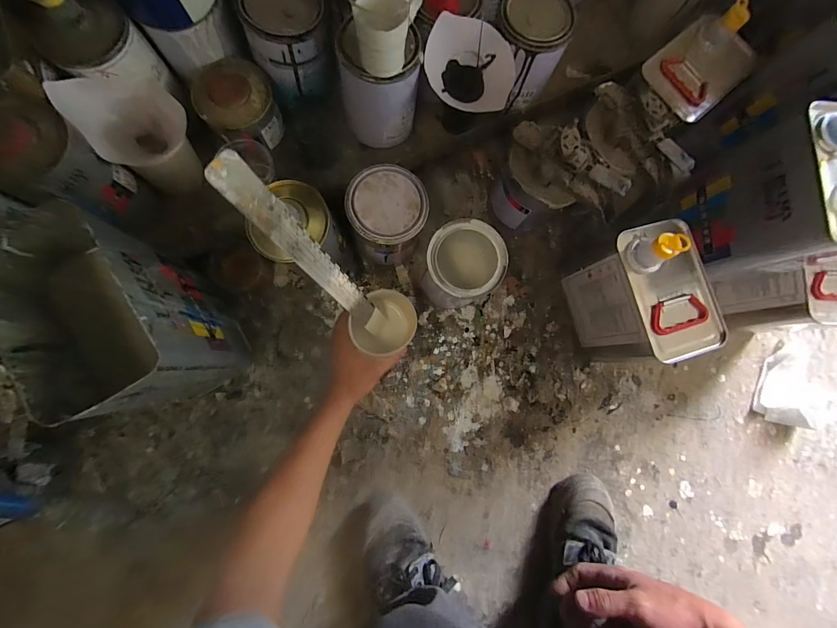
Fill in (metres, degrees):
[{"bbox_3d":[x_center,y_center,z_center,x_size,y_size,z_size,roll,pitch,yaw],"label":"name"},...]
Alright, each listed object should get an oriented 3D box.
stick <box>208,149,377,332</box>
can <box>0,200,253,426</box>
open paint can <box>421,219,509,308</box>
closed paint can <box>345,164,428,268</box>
[{"bbox_3d":[-0.111,-0.054,0.396,0.007,0.288,0.032,36,79,35],"label":"stick"},{"bbox_3d":[-0.311,0.004,0.377,0.107,0.171,0.182,-35,88,-9],"label":"can"},{"bbox_3d":[0.061,-0.071,0.528,0.103,0.136,0.108,1,84,-6],"label":"open paint can"},{"bbox_3d":[-0.048,-0.137,0.525,0.104,0.134,0.108,1,84,-6],"label":"closed paint can"}]

